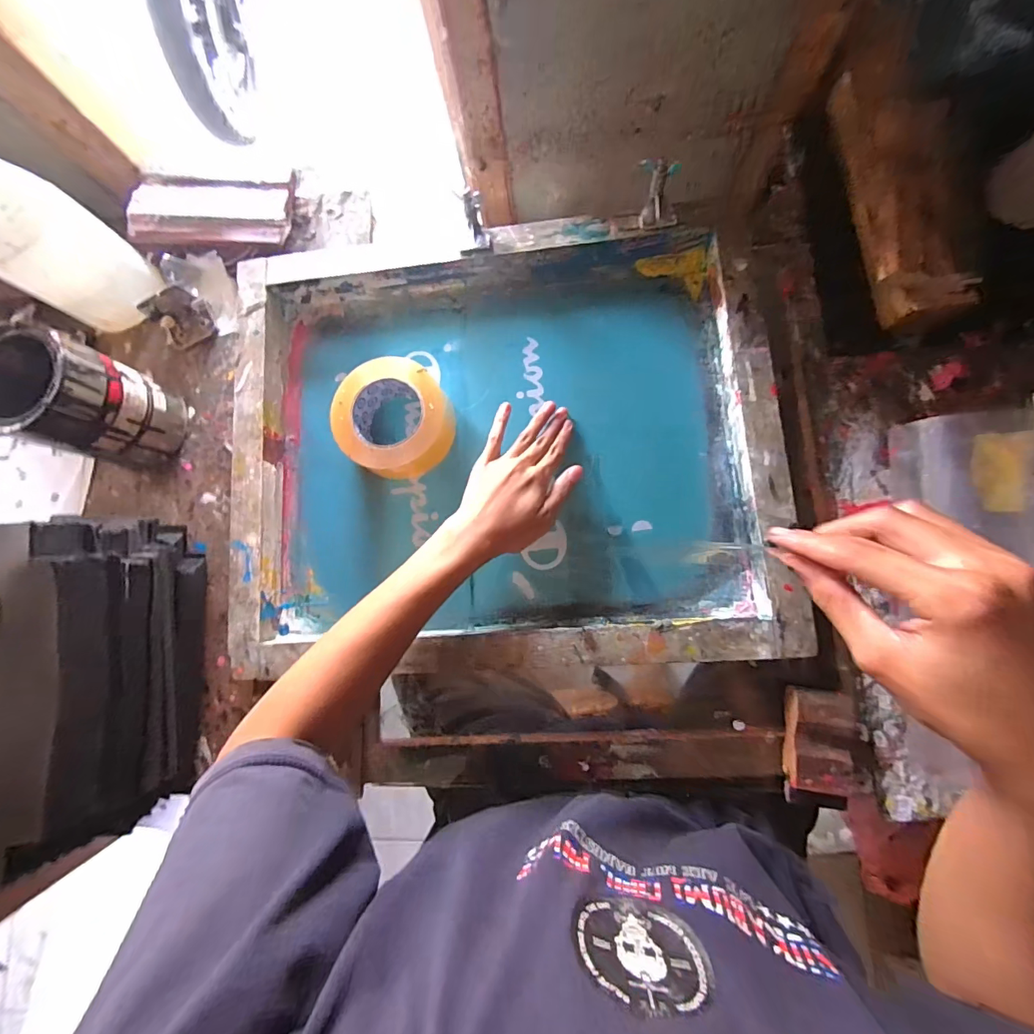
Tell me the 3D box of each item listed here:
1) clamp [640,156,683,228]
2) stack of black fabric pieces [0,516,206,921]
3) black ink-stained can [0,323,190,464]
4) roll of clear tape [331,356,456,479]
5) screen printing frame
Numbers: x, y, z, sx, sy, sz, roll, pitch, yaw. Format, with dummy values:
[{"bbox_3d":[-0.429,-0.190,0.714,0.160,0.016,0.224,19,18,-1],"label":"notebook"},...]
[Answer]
[{"bbox_3d":[0.148,-0.336,0.464,0.038,0.057,0.028,-5,55,6],"label":"clamp"},{"bbox_3d":[-0.449,0.156,0.449,0.198,0.152,0.289,-6,83,5],"label":"stack of black fabric pieces"},{"bbox_3d":[-0.460,-0.123,0.486,0.103,0.144,0.101,-1,83,6],"label":"black ink-stained can"},{"bbox_3d":[-0.137,-0.112,0.494,0.116,0.055,0.127,-1,83,6],"label":"roll of clear tape"},{"bbox_3d":[-0.027,-0.083,0.485,0.549,0.051,0.464,-4,83,6],"label":"screen printing frame"}]

